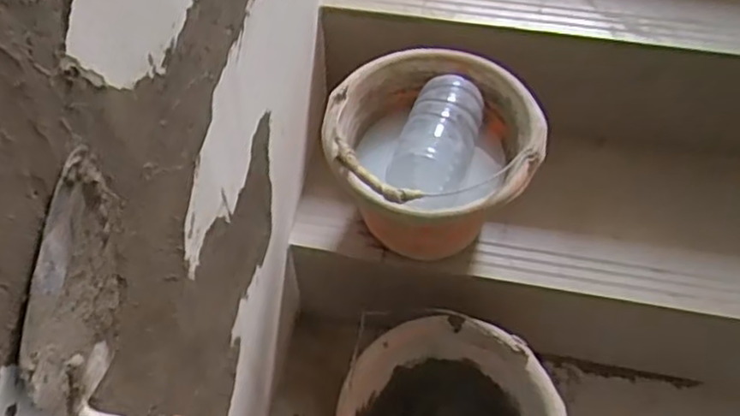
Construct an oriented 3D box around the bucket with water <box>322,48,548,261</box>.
[{"bbox_3d":[0.070,-0.059,0.818,0.240,0.194,0.232,1,54,-1],"label":"bucket with water"}]

